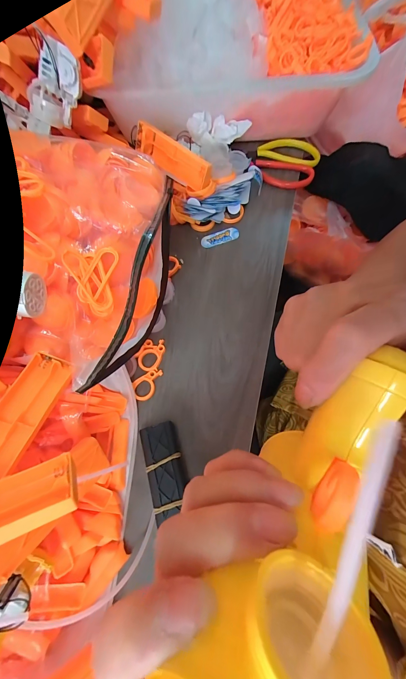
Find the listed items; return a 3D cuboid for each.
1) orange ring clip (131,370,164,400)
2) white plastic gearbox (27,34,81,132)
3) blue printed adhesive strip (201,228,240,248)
[{"bbox_3d":[-0.056,0.048,0.264,0.036,0.005,0.023,-32,73,-10],"label":"orange ring clip"},{"bbox_3d":[-0.154,-0.254,0.260,0.076,0.037,0.023,-45,72,26],"label":"white plastic gearbox"},{"bbox_3d":[0.023,-0.133,0.329,0.050,0.004,0.018,-19,81,-4],"label":"blue printed adhesive strip"}]

